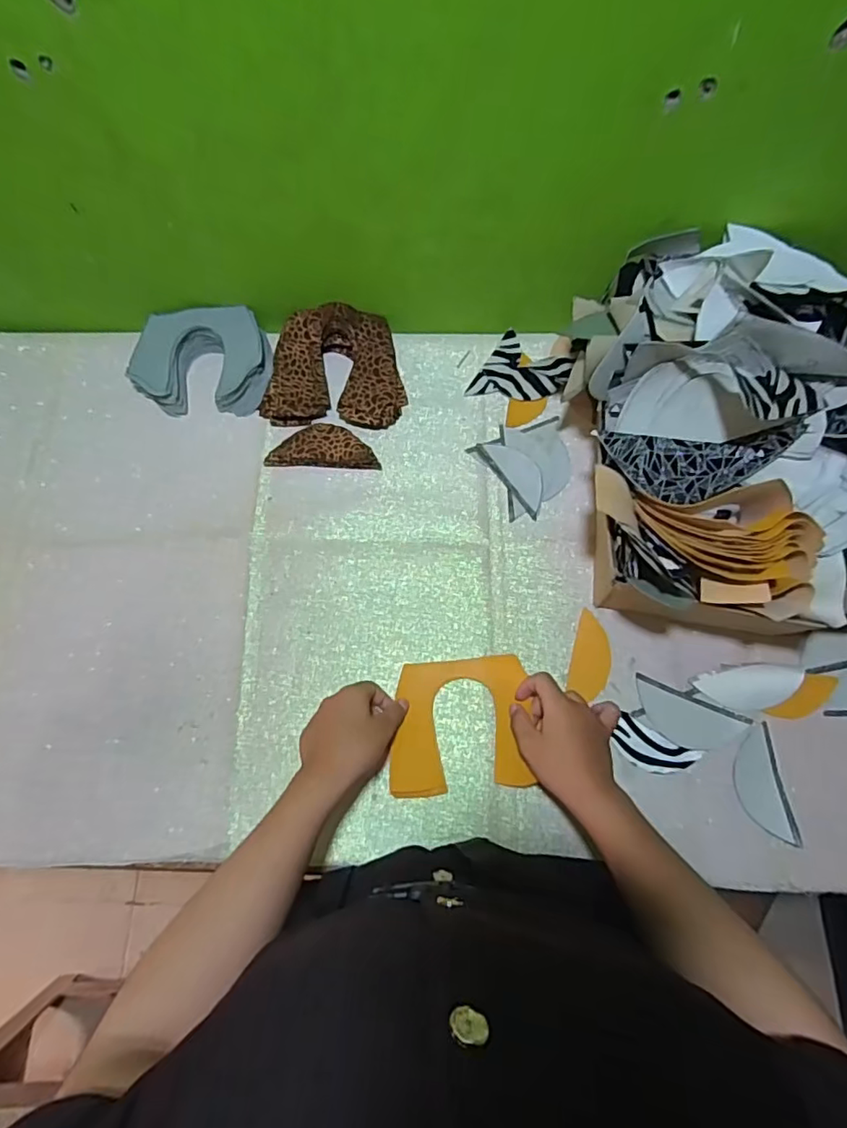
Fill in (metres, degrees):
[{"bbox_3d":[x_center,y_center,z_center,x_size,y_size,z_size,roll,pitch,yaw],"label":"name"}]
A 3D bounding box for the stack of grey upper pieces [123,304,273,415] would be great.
[{"bbox_3d":[-0.264,-0.242,0.682,0.165,0.038,0.122,0,72,1],"label":"stack of grey upper pieces"}]

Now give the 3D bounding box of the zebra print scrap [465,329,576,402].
[{"bbox_3d":[0.118,-0.224,0.680,0.095,0.011,0.097,31,75,10],"label":"zebra print scrap"}]

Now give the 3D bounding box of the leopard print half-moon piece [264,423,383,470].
[{"bbox_3d":[-0.116,-0.135,0.656,0.125,0.018,0.048,1,72,2],"label":"leopard print half-moon piece"}]

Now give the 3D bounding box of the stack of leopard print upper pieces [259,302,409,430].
[{"bbox_3d":[-0.103,-0.233,0.675,0.163,0.043,0.140,5,73,3],"label":"stack of leopard print upper pieces"}]

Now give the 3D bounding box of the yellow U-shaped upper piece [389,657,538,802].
[{"bbox_3d":[0.034,0.156,0.554,0.131,0.018,0.124,-5,72,0],"label":"yellow U-shaped upper piece"}]

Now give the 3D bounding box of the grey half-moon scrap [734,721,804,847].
[{"bbox_3d":[0.320,0.208,0.539,0.044,0.006,0.104,-5,70,-1],"label":"grey half-moon scrap"}]

